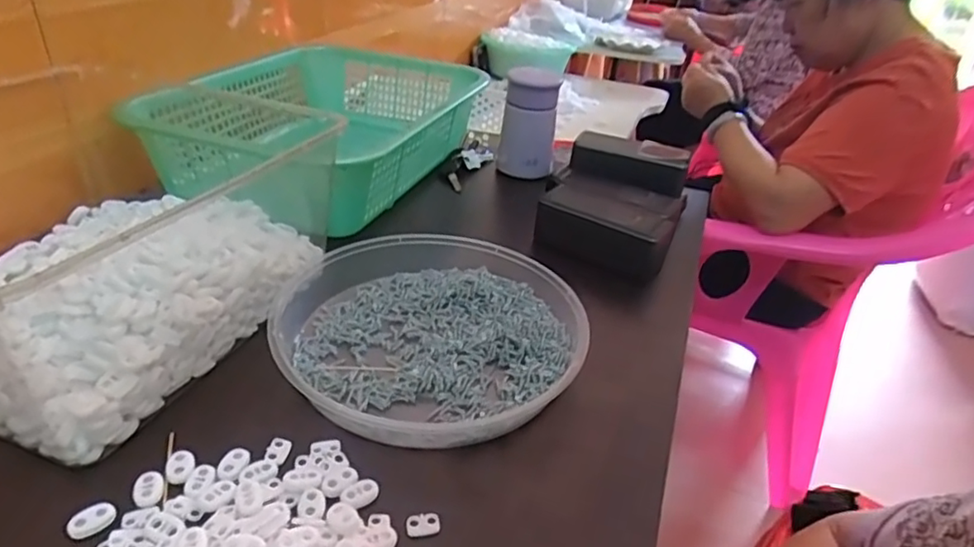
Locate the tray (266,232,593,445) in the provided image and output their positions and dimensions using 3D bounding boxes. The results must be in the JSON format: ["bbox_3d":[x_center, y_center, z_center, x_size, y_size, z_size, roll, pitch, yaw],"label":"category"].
[{"bbox_3d":[-0.044,0.038,0.480,0.227,0.038,0.221,4,32,-3],"label":"tray"}]

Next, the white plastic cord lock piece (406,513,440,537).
[{"bbox_3d":[-0.036,0.143,0.350,0.019,0.004,0.013,-1,33,-10],"label":"white plastic cord lock piece"}]

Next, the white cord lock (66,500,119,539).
[{"bbox_3d":[-0.215,0.134,0.332,0.023,0.005,0.016,-22,41,-37],"label":"white cord lock"}]

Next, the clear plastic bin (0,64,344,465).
[{"bbox_3d":[-0.308,-0.045,0.480,0.317,0.130,0.314,14,33,12],"label":"clear plastic bin"}]

